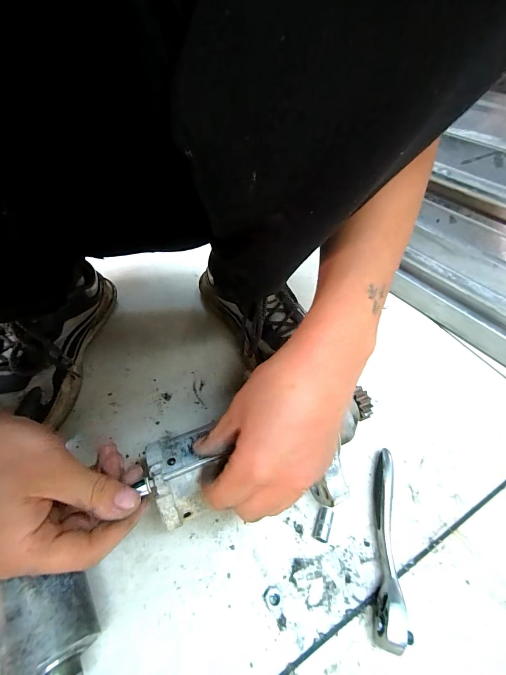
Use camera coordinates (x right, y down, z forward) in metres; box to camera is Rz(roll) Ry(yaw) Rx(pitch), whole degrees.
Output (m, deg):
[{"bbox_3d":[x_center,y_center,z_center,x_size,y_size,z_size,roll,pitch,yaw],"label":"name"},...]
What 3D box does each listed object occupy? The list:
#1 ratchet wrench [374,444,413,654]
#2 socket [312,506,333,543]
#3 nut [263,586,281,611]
[{"bbox_3d":[0.113,0.168,0.266,0.018,0.024,0.146,12,47,5],"label":"ratchet wrench"},{"bbox_3d":[0.062,0.164,0.272,0.012,0.011,0.026,20,48,13],"label":"socket"},{"bbox_3d":[0.015,0.201,0.238,0.013,0.004,0.014,3,47,-3],"label":"nut"}]

